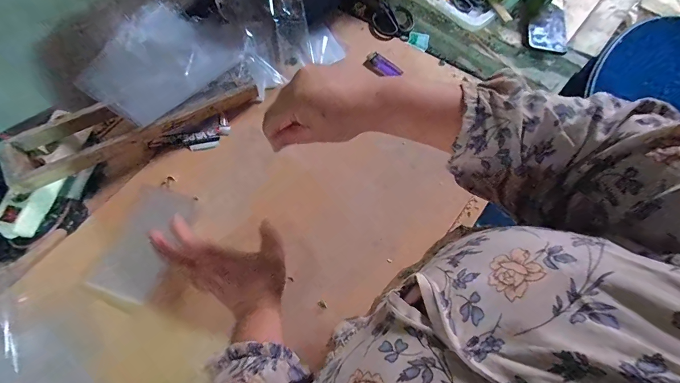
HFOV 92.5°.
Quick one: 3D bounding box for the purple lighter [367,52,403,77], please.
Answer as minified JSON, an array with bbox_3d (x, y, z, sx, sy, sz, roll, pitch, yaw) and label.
[{"bbox_3d":[0.088,-0.255,0.658,0.081,0.012,0.028,41,78,14],"label":"purple lighter"}]

